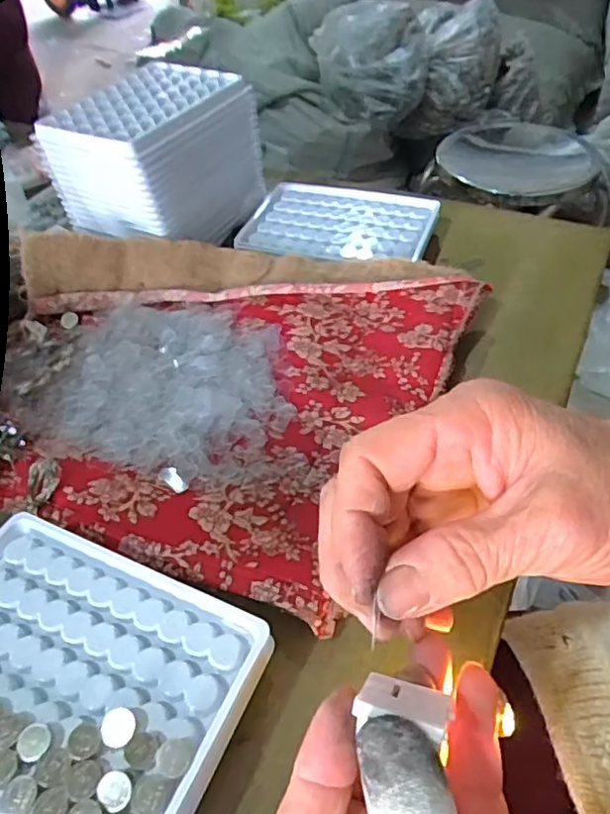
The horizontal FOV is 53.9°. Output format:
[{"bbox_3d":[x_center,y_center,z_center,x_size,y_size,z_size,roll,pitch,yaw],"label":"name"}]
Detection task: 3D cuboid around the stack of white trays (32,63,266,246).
[{"bbox_3d":[-0.105,-0.180,0.430,0.100,0.080,0.133,19,52,18],"label":"stack of white trays"}]

